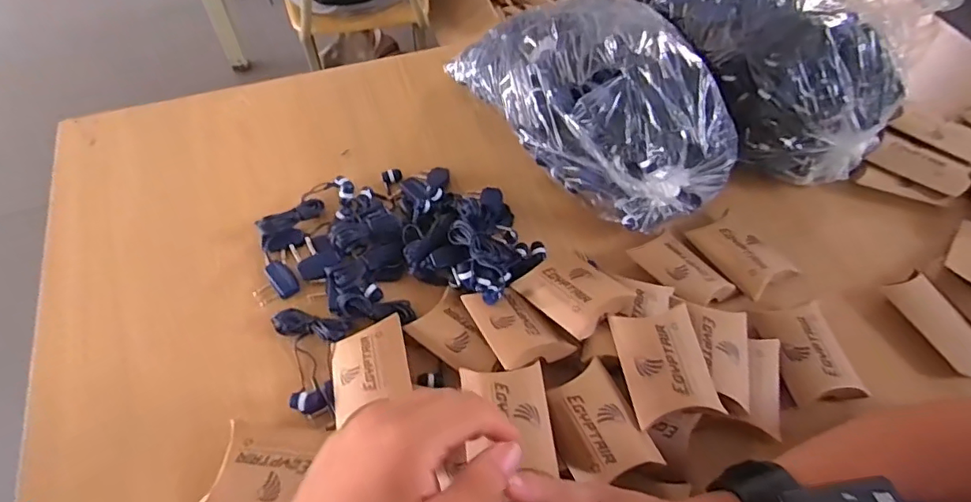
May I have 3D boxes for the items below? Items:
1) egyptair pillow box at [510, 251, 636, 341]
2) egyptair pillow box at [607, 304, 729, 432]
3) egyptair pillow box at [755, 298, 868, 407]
[{"bbox_3d":[0.065,0.029,0.407,0.056,0.016,0.071,-38,49,-13],"label":"egyptair pillow box"},{"bbox_3d":[0.120,0.074,0.367,0.054,0.017,0.072,-9,56,-8],"label":"egyptair pillow box"},{"bbox_3d":[0.241,0.075,0.405,0.054,0.012,0.072,-6,56,-6],"label":"egyptair pillow box"}]

